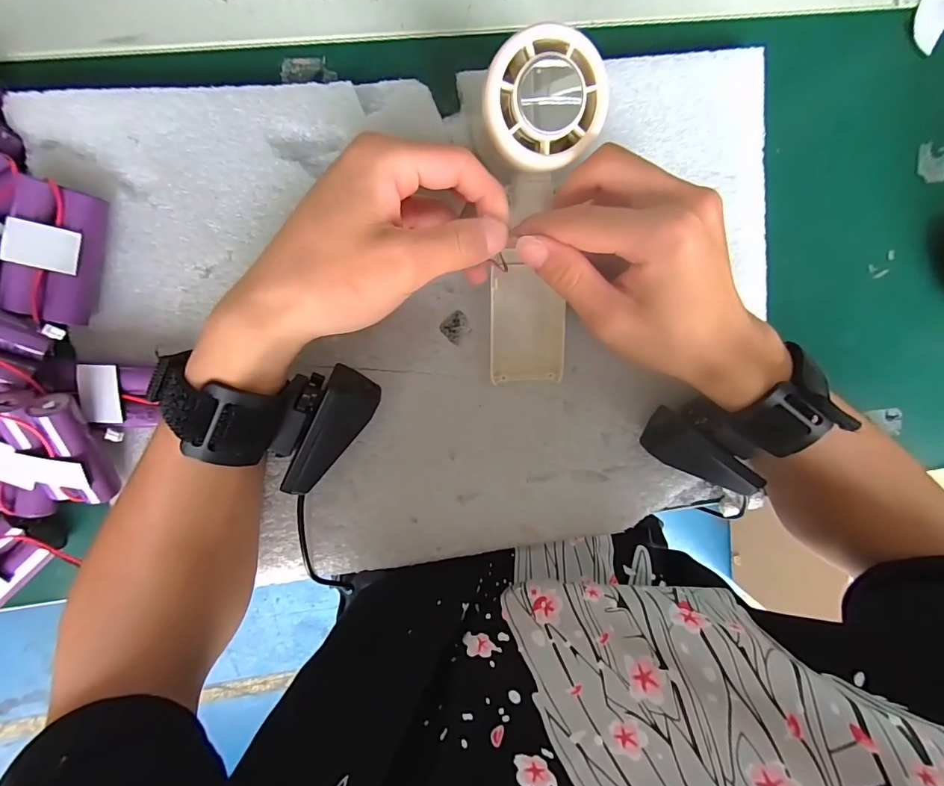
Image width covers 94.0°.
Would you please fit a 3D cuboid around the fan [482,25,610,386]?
[{"bbox_3d":[0.033,-0.082,0.226,0.052,0.025,0.162,-4,123,-6],"label":"fan"}]

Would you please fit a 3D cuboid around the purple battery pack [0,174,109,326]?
[{"bbox_3d":[-0.209,-0.069,0.221,0.032,0.026,0.065,10,98,-7],"label":"purple battery pack"}]

